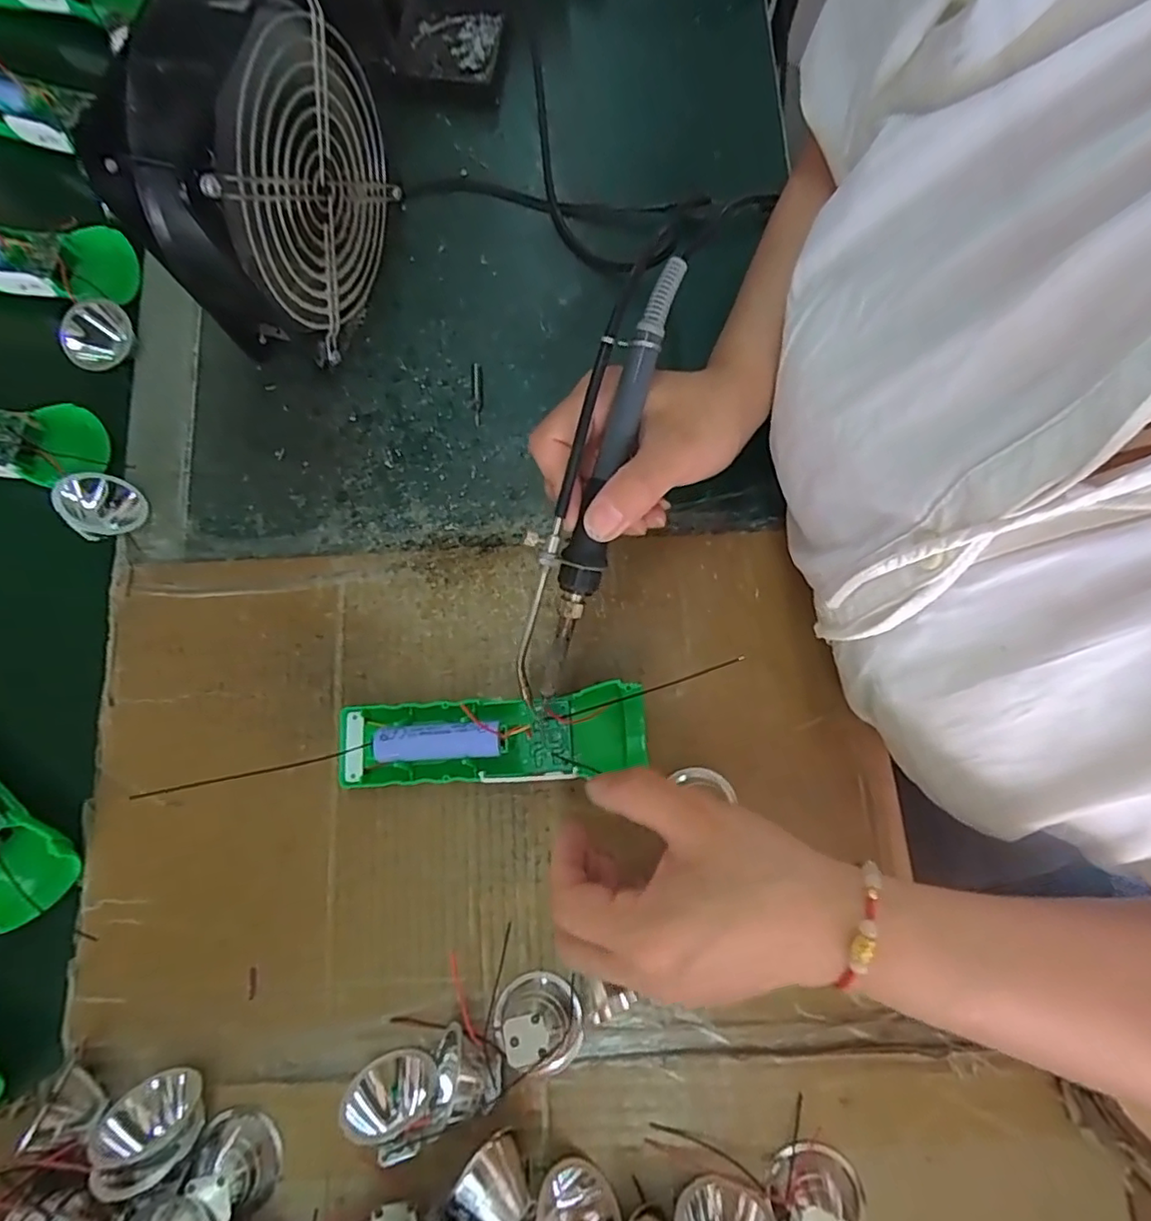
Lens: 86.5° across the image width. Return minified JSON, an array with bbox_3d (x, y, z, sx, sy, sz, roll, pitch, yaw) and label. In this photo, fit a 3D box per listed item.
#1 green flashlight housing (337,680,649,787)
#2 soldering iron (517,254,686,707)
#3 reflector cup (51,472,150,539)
[{"bbox_3d":[-0.044,0.067,0.319,0.158,0.033,0.044,-6,79,2],"label":"green flashlight housing"},{"bbox_3d":[0.008,-0.052,0.275,0.027,0.017,0.195,18,101,2],"label":"soldering iron"},{"bbox_3d":[-0.275,-0.060,0.356,0.032,0.036,0.038,25,81,7],"label":"reflector cup"}]

